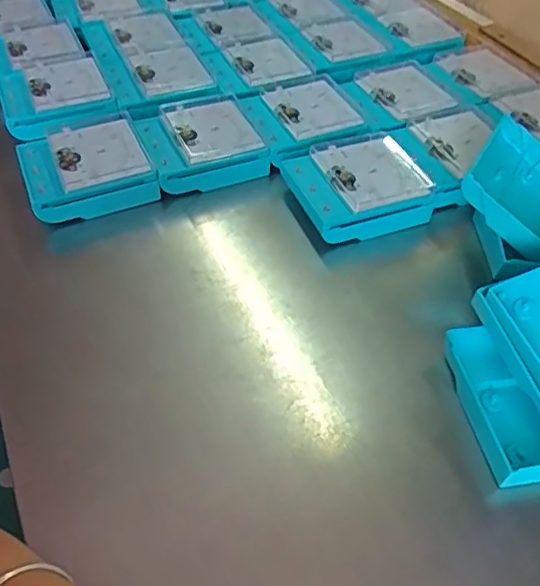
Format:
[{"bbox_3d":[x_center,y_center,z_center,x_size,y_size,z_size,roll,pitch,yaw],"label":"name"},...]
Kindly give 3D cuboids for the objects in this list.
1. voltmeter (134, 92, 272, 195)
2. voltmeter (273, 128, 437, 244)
[{"bbox_3d":[-0.073,-0.154,0.586,0.113,0.043,0.110,-17,52,-16],"label":"voltmeter"},{"bbox_3d":[0.085,-0.105,0.548,0.129,0.042,0.113,-14,51,-14],"label":"voltmeter"}]

